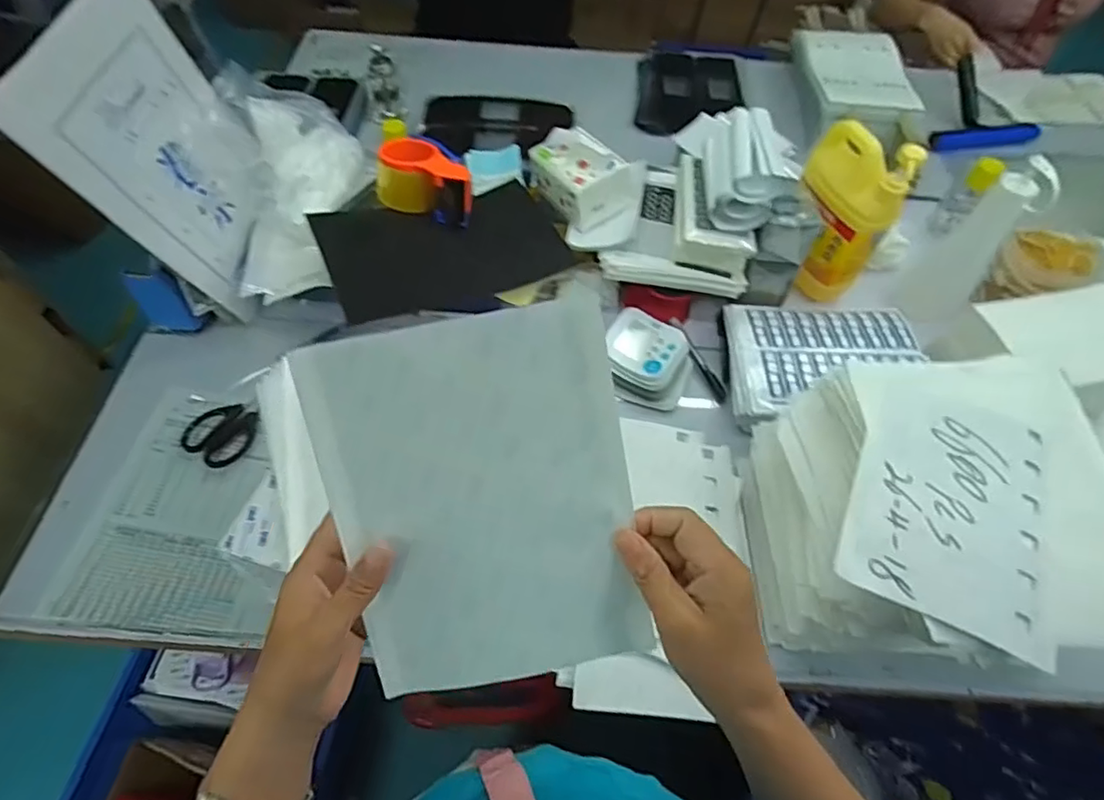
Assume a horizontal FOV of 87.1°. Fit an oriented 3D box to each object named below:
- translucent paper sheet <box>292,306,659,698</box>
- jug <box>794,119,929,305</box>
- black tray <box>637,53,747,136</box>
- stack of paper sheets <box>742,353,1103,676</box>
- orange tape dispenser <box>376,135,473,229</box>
[{"bbox_3d":[-0.040,0.067,0.345,0.171,0.224,0.010,-11,15,-1],"label":"translucent paper sheet"},{"bbox_3d":[0.407,-0.269,0.822,0.069,0.219,0.146,-16,61,-11],"label":"jug"},{"bbox_3d":[0.280,-0.629,1.176,0.208,0.026,0.278,6,59,2],"label":"black tray"},{"bbox_3d":[0.393,0.119,0.607,0.310,0.166,0.294,1,59,-1],"label":"stack of paper sheets"},{"bbox_3d":[-0.173,-0.310,0.815,0.136,0.071,0.080,16,60,8],"label":"orange tape dispenser"}]

